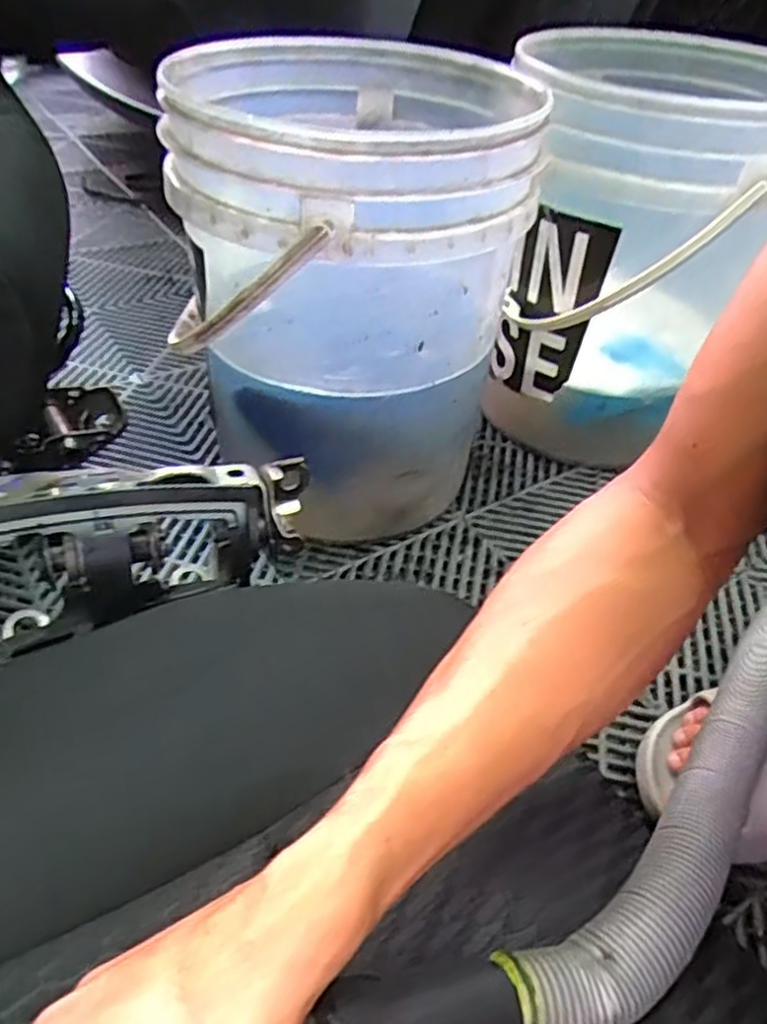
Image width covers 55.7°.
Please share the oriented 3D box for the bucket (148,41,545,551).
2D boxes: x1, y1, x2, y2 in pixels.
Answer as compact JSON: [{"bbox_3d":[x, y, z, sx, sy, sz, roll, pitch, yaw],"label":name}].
[{"bbox_3d":[-0.035,-0.204,0.656,0.284,0.327,0.304,2,44,-2],"label":"bucket"}]

